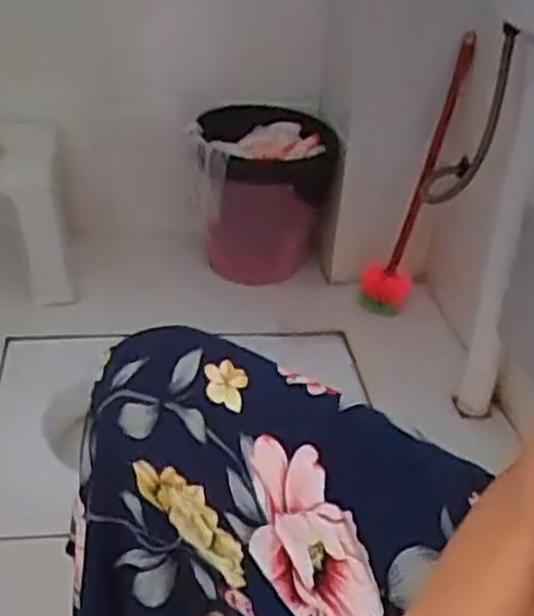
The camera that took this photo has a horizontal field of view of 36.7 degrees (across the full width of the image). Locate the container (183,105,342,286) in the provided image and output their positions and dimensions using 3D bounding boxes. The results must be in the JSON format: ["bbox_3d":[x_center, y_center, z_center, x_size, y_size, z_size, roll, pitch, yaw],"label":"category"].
[{"bbox_3d":[-0.016,-0.222,1.572,0.254,0.286,0.283,-1,35,-11],"label":"container"}]

